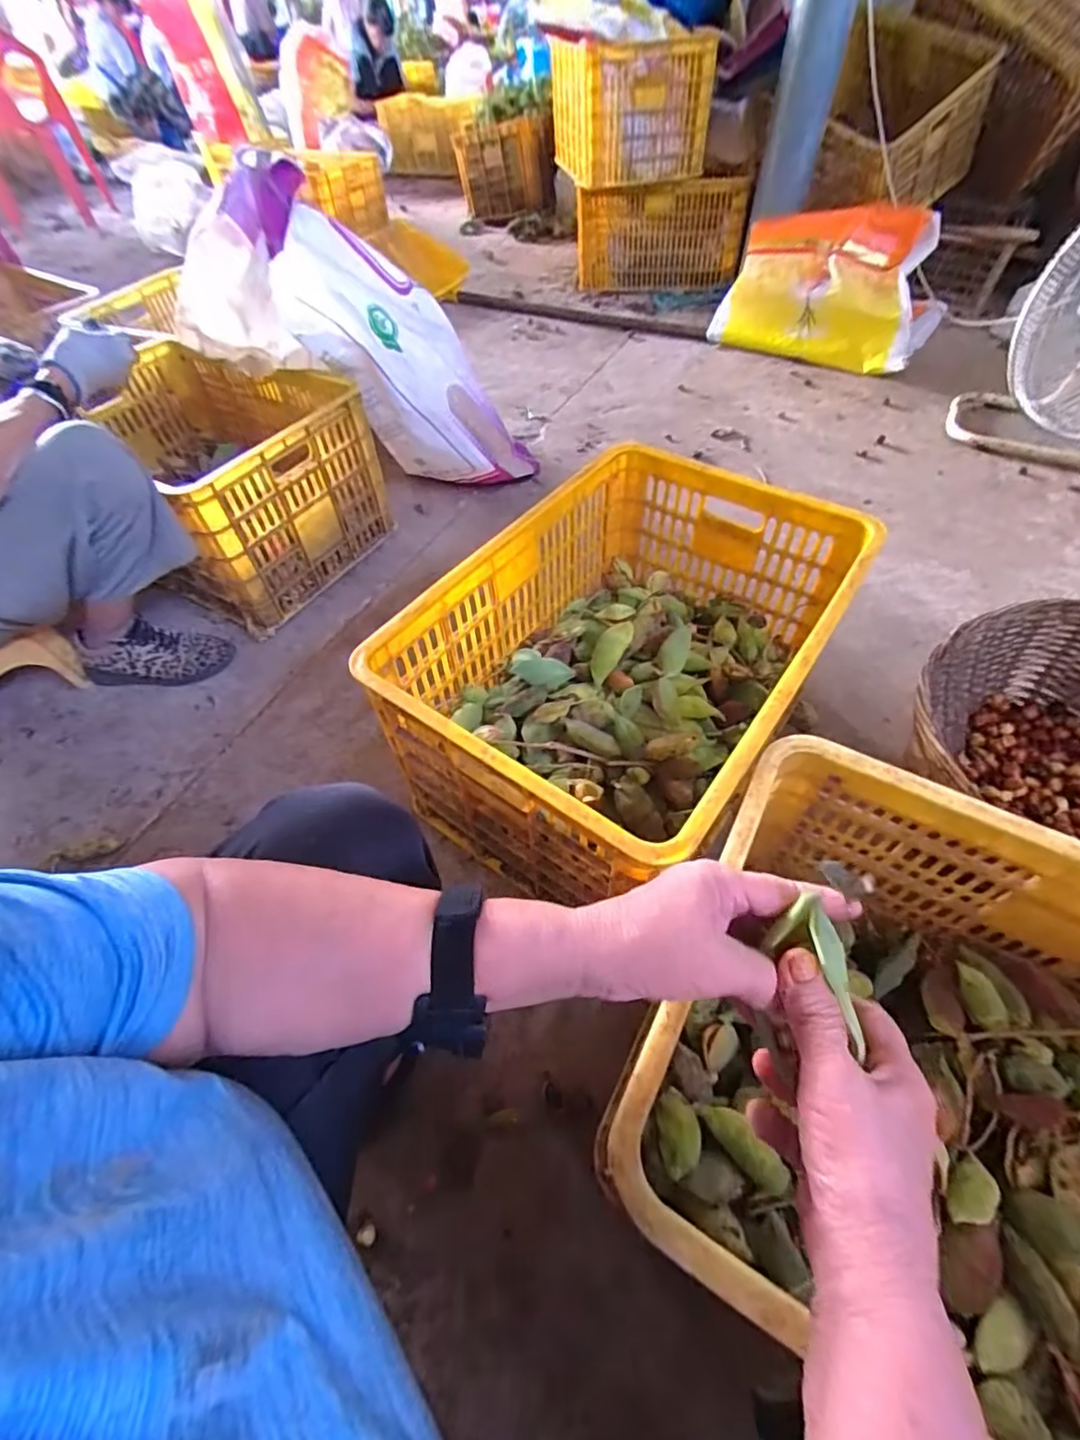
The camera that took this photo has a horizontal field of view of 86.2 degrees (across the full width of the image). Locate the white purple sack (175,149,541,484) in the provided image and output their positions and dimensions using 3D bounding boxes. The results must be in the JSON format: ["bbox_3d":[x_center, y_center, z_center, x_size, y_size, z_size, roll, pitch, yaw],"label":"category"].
[{"bbox_3d":[-0.306,-0.700,1.152,0.290,0.692,0.207,-46,53,22],"label":"white purple sack"}]

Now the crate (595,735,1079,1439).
[{"bbox_3d":[0.388,0.322,0.453,0.575,0.236,0.400,24,58,19],"label":"crate"}]

